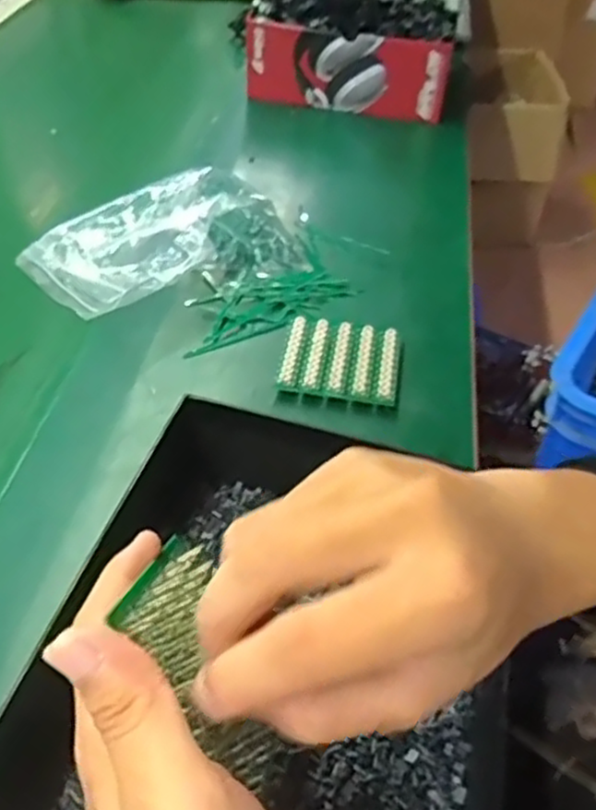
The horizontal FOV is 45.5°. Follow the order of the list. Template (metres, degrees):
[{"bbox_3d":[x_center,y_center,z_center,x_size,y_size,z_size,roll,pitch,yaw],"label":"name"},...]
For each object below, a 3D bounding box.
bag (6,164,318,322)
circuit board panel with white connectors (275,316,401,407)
[{"bbox_3d":[-0.109,-0.145,0.607,0.206,0.051,0.145,-28,52,-26],"label":"bag"},{"bbox_3d":[0.033,-0.033,0.536,0.086,0.014,0.079,7,46,5],"label":"circuit board panel with white connectors"}]

